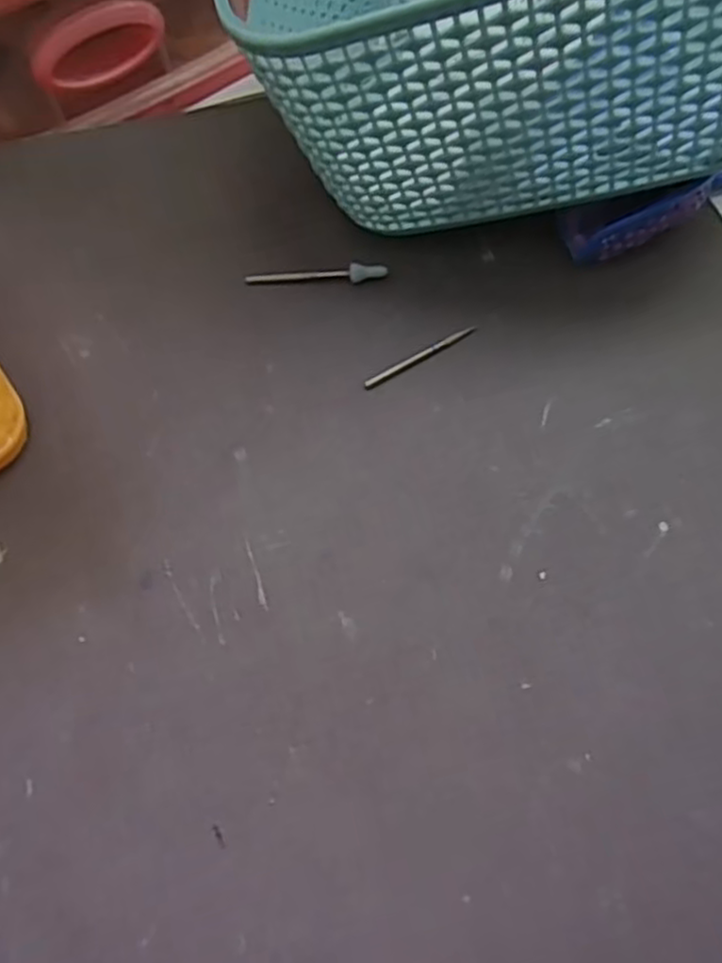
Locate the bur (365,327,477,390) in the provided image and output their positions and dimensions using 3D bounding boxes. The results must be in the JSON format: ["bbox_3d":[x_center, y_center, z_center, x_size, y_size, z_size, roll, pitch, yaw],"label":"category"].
[{"bbox_3d":[0.019,-0.041,0.233,0.041,0.004,0.004,-29,68,-10],"label":"bur"}]

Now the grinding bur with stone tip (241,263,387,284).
[{"bbox_3d":[-0.016,-0.072,0.248,0.048,0.005,0.005,2,67,3],"label":"grinding bur with stone tip"}]

